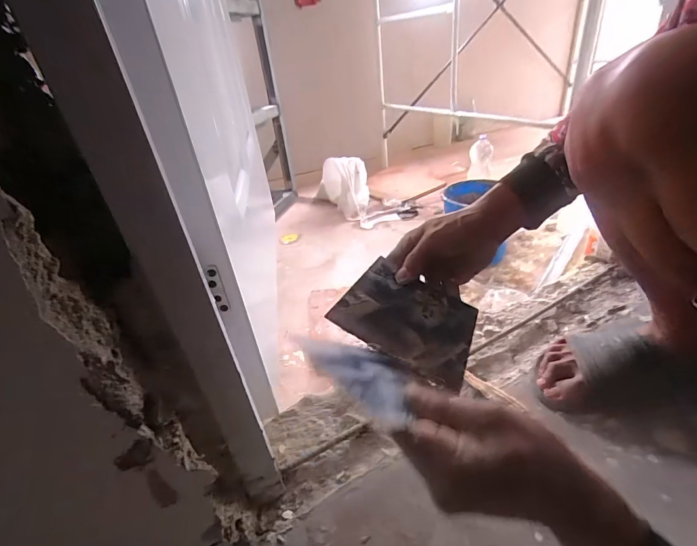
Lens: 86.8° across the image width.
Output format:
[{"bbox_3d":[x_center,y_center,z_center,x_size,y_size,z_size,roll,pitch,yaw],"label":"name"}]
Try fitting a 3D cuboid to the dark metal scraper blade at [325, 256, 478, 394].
[{"bbox_3d":[0.065,0.044,0.387,0.137,0.008,0.105,28,59,10],"label":"dark metal scraper blade"}]

